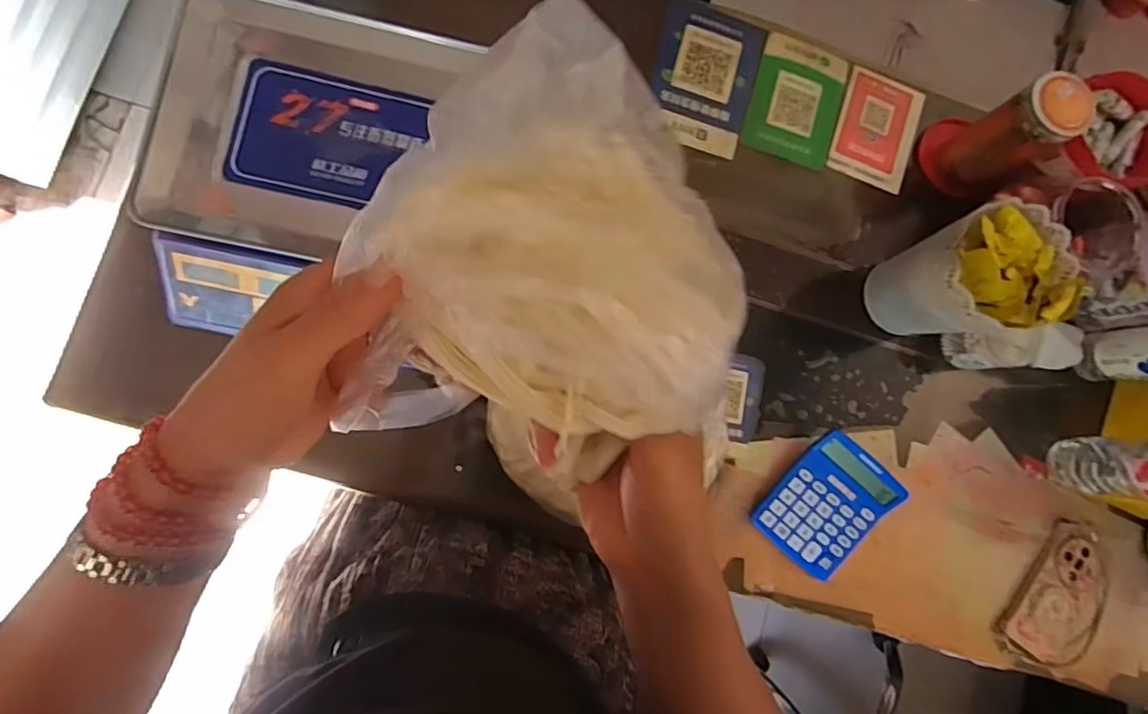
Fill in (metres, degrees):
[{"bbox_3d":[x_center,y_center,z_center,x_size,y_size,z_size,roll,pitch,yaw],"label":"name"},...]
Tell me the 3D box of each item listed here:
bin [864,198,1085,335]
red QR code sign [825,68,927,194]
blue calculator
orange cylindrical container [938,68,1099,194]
[{"bbox_3d":[0.420,-0.084,0.652,0.127,0.175,0.123,-10,86,-8],"label":"bin"},{"bbox_3d":[0.390,-0.293,0.757,0.103,0.010,0.148,18,81,-4],"label":"red QR code sign"},{"bbox_3d":[0.291,0.170,0.679,0.118,0.044,0.145,39,81,-2],"label":"blue calculator"},{"bbox_3d":[0.500,-0.253,0.677,0.064,0.142,0.070,1,85,-7],"label":"orange cylindrical container"}]

